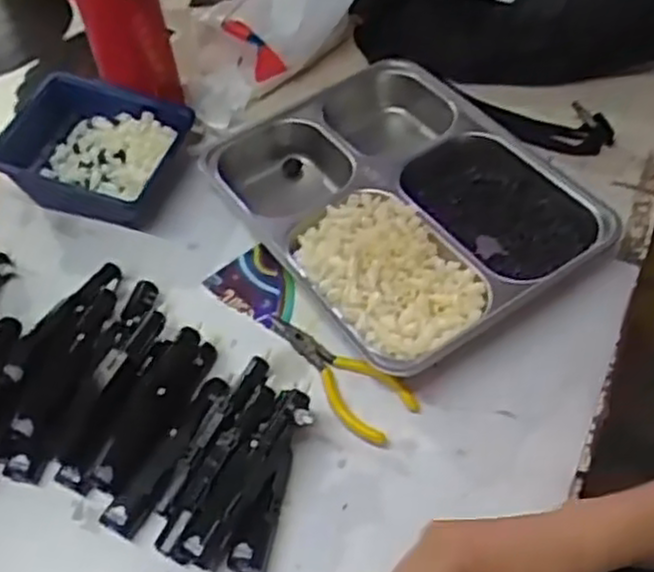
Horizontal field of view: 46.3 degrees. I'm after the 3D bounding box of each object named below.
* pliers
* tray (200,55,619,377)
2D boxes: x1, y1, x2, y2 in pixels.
[{"bbox_3d":[0.003,0.065,0.538,0.123,0.009,0.044,31,79,20],"label":"pliers"},{"bbox_3d":[0.048,-0.073,0.617,0.222,0.042,0.299,-31,56,-17],"label":"tray"}]

